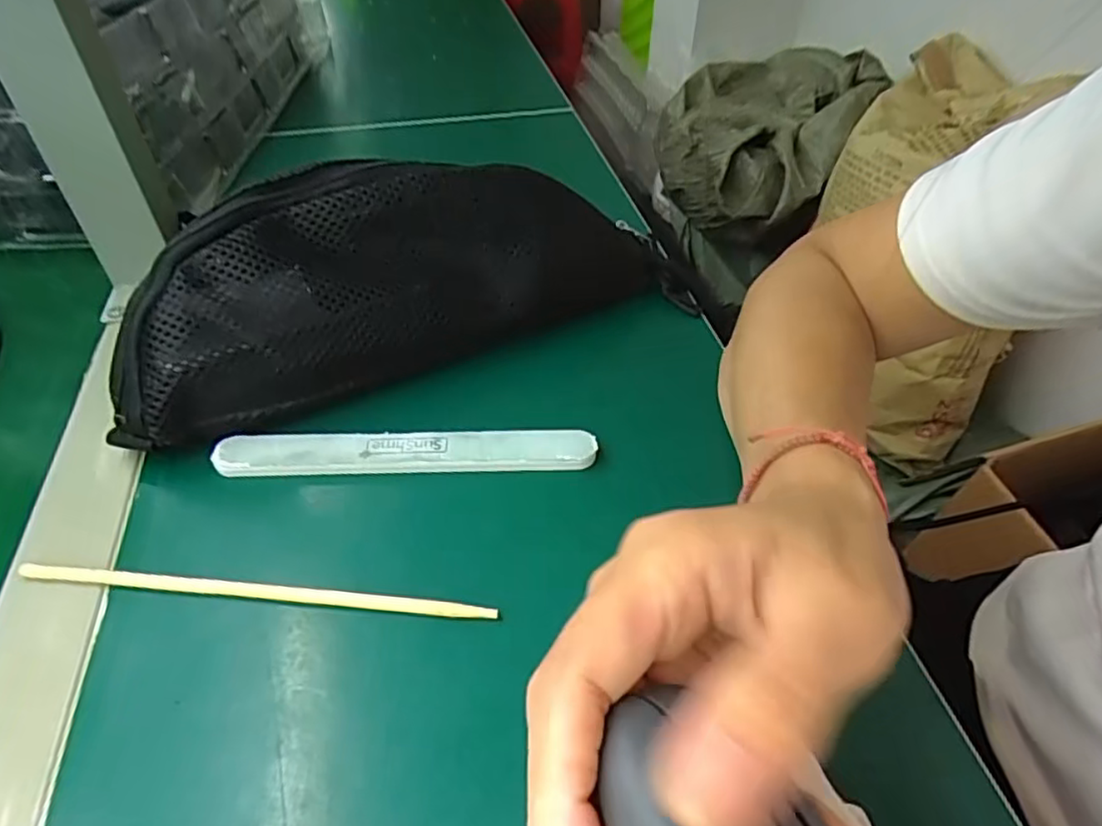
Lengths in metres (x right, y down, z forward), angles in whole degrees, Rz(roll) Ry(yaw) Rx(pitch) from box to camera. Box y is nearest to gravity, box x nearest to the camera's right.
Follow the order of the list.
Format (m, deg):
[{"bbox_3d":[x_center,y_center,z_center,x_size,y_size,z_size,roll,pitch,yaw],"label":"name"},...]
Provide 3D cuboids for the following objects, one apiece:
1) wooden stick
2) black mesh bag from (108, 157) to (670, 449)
[{"bbox_3d":[-0.116,0.071,0.259,0.188,0.005,0.007,4,46,4],"label":"wooden stick"},{"bbox_3d":[-0.071,-0.072,0.337,0.292,0.089,0.075,-22,49,-20],"label":"black mesh bag"}]

